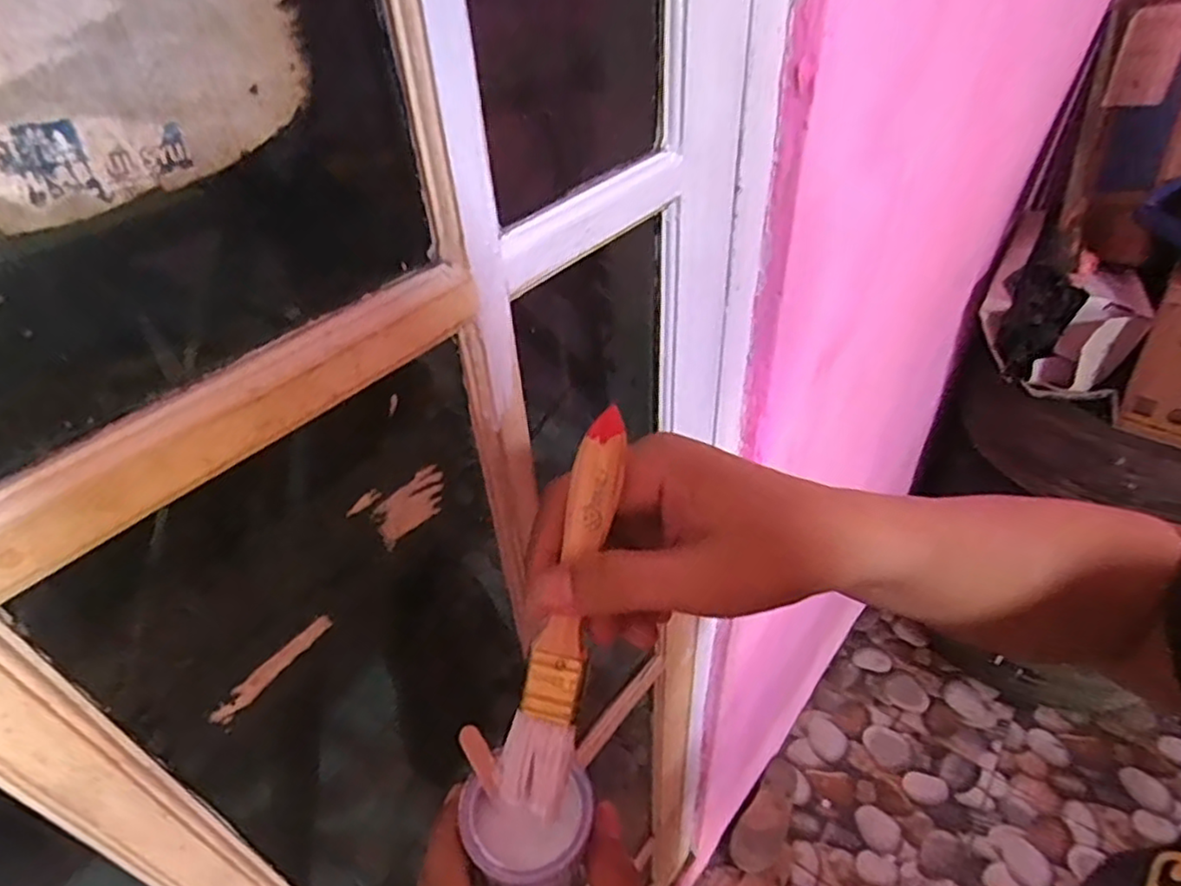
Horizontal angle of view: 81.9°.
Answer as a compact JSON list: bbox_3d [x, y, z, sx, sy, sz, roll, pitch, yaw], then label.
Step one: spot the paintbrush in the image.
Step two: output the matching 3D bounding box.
[{"bbox_3d":[-0.009,0.069,0.261,0.025,0.164,0.009,17,13,23],"label":"paintbrush"}]

